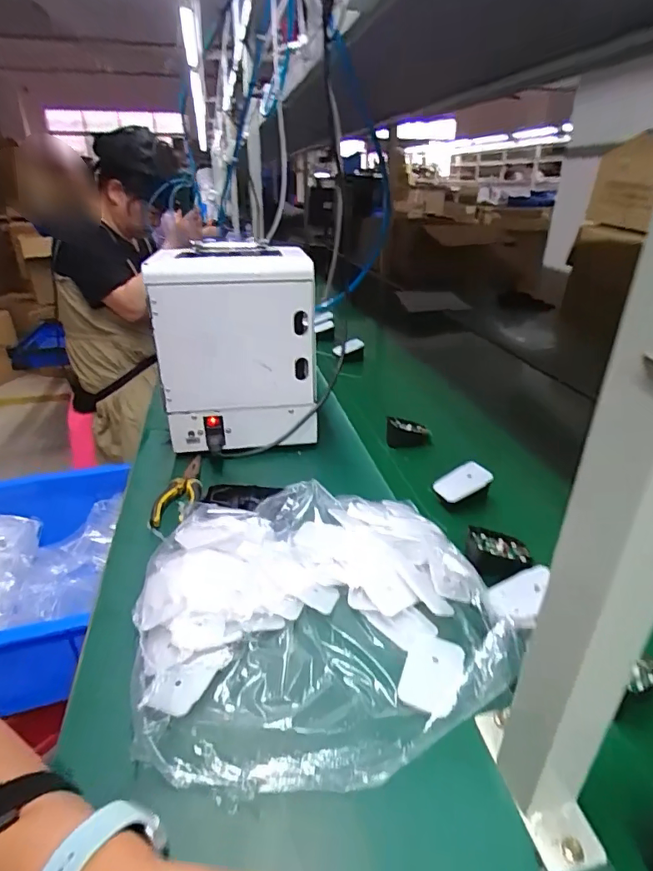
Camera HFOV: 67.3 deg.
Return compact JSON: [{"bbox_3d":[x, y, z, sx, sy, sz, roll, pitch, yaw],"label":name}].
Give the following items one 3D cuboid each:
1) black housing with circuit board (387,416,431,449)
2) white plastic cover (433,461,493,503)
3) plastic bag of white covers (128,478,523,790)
[{"bbox_3d":[0.130,-0.003,0.784,0.069,0.047,0.033,-2,28,-2],"label":"black housing with circuit board"},{"bbox_3d":[0.175,0.060,0.633,0.067,0.008,0.041,-31,55,6],"label":"white plastic cover"},{"bbox_3d":[-0.006,0.156,0.454,0.320,0.066,0.287,-6,29,-11],"label":"plastic bag of white covers"}]

